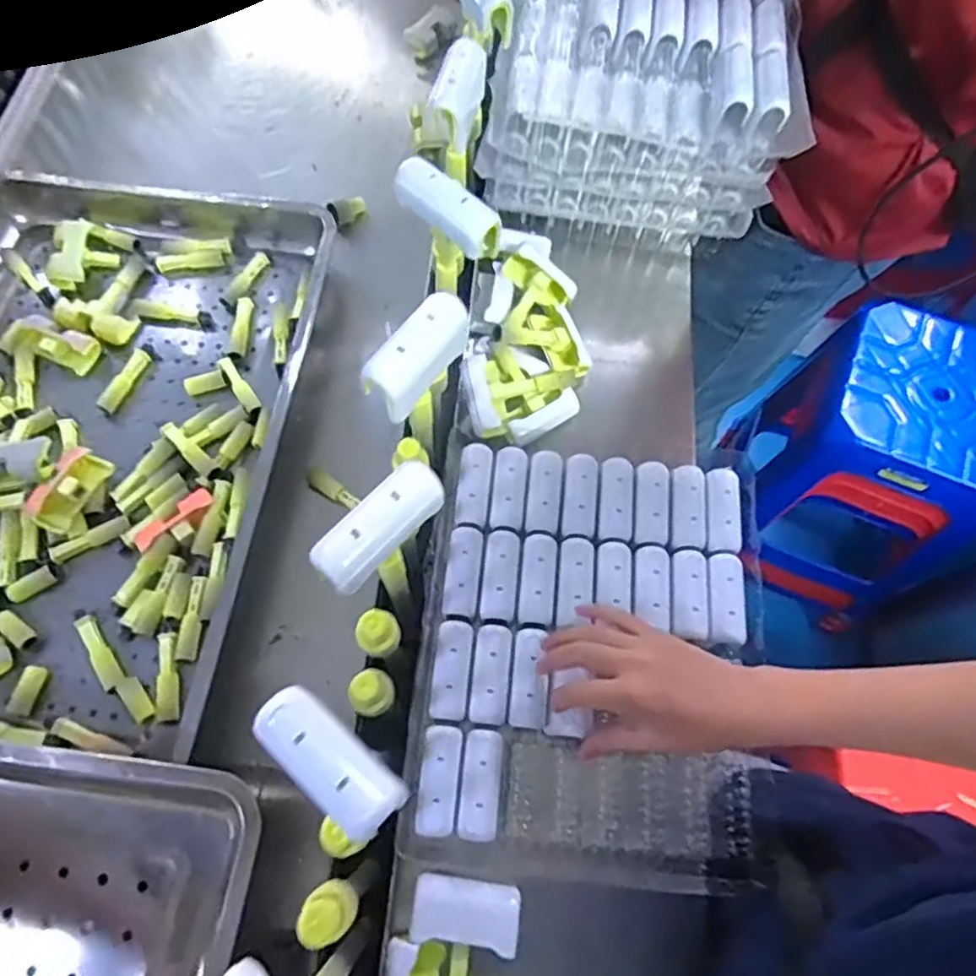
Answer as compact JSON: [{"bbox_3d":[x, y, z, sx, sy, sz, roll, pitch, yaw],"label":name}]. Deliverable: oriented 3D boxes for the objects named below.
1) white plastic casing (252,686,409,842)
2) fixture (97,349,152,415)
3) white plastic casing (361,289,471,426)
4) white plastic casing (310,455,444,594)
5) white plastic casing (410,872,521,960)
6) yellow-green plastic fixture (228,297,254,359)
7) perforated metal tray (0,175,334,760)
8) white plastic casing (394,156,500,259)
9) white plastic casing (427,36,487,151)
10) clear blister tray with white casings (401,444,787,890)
[{"bbox_3d":[-0.074,0.124,0.304,0.075,0.013,0.030,39,71,14],"label":"white plastic casing"},{"bbox_3d":[-0.366,-0.108,0.669,0.017,0.018,0.075,17,67,6],"label":"fixture"},{"bbox_3d":[-0.040,-0.081,0.393,0.030,0.022,0.081,34,70,12],"label":"white plastic casing"},{"bbox_3d":[-0.056,0.019,0.347,0.025,0.021,0.076,39,71,14],"label":"white plastic casing"},{"bbox_3d":[-0.016,0.308,0.482,0.075,0.022,0.041,8,67,2],"label":"white plastic casing"},{"bbox_3d":[-0.256,-0.167,0.689,0.017,0.013,0.071,5,67,0],"label":"yellow-green plastic fixture"},{"bbox_3d":[-0.407,-0.064,0.636,0.435,0.065,0.561,5,67,0],"label":"perforated metal tray"},{"bbox_3d":[-0.028,-0.185,0.434,0.082,0.026,0.026,38,71,13],"label":"white plastic casing"},{"bbox_3d":[-0.022,-0.288,0.478,0.032,0.026,0.080,10,67,2],"label":"white plastic casing"},{"bbox_3d":[0.085,0.126,0.556,0.264,0.037,0.338,5,67,1],"label":"clear blister tray with white casings"}]

